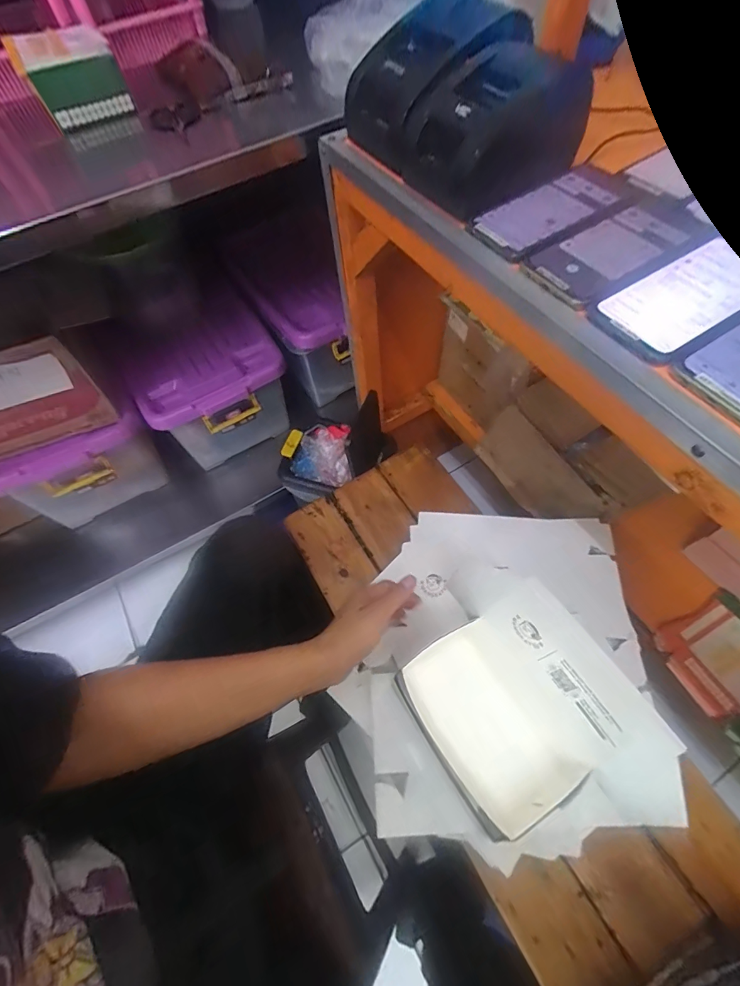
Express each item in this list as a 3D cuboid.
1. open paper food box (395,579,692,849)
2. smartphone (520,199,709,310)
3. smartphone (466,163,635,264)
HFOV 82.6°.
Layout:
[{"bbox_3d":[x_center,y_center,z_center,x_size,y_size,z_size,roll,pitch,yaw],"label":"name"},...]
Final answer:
[{"bbox_3d":[0.192,0.259,0.519,0.240,0.047,0.229,-30,63,-12],"label":"open paper food box"},{"bbox_3d":[0.231,-0.227,0.387,0.172,0.004,0.081,-29,62,-12],"label":"smartphone"},{"bbox_3d":[0.187,-0.285,0.421,0.173,0.006,0.077,-33,63,-14],"label":"smartphone"}]

